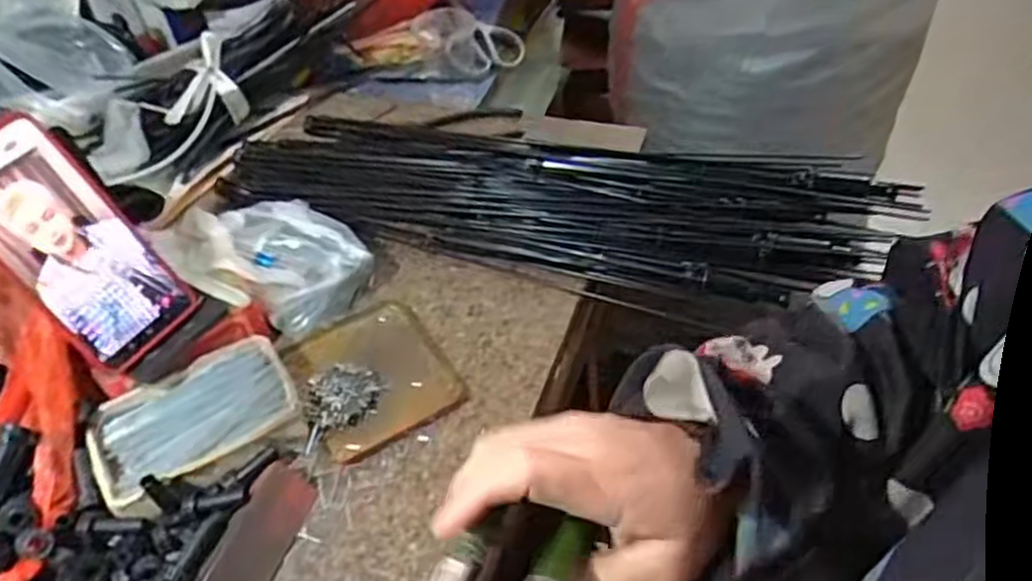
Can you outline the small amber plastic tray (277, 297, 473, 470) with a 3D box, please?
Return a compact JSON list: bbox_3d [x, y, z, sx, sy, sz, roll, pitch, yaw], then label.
[{"bbox_3d":[-0.107,0.058,0.571,0.104,0.011,0.117,-28,50,-19],"label":"small amber plastic tray"}]

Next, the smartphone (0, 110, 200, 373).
[{"bbox_3d":[-0.287,-0.029,0.511,0.012,0.164,0.079,-9,35,48],"label":"smartphone"}]

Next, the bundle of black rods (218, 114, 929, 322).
[{"bbox_3d":[0.018,-0.085,0.663,0.565,0.044,0.166,10,49,16],"label":"bundle of black rods"}]

